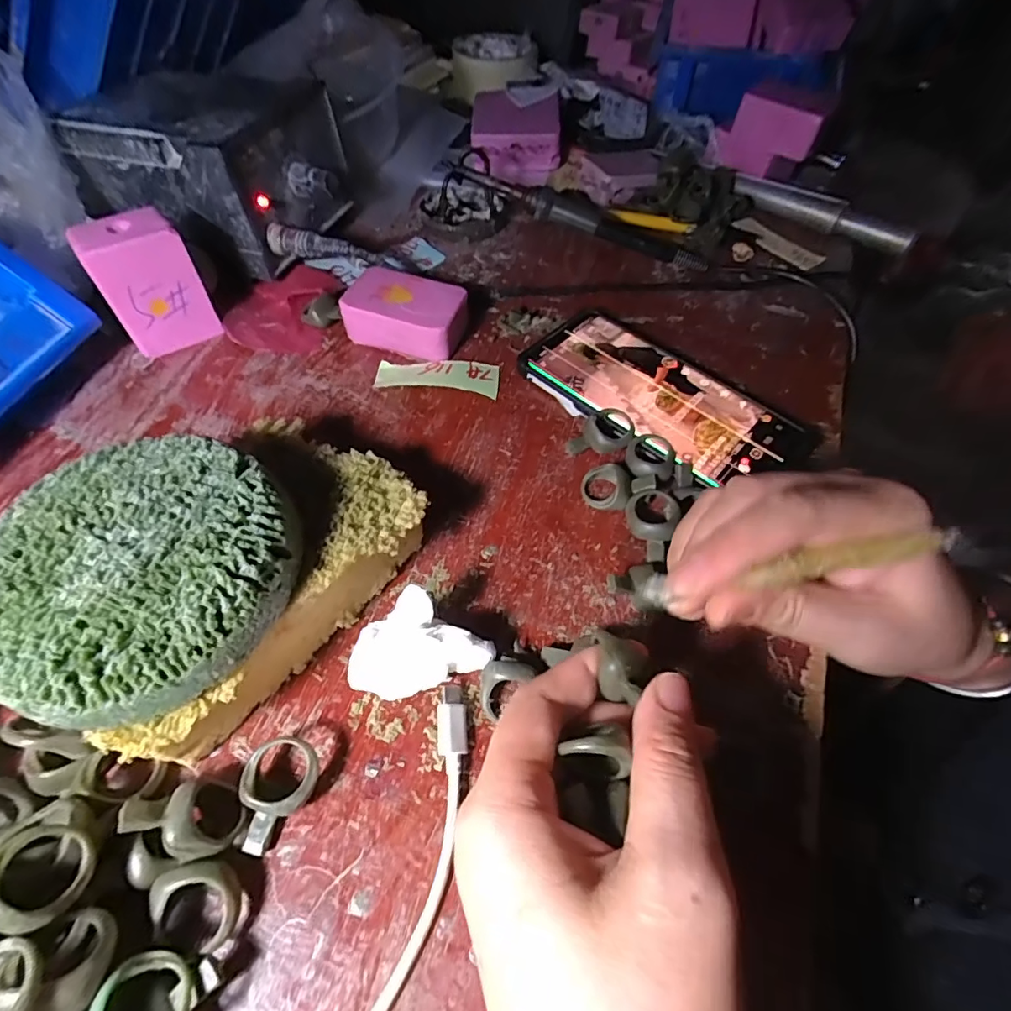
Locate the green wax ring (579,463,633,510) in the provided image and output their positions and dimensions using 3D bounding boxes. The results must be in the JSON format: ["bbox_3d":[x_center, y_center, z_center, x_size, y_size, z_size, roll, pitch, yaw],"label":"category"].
[{"bbox_3d":[0.052,-0.010,0.269,0.025,0.015,0.023,1,56,-1],"label":"green wax ring"}]

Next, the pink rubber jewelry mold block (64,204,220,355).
[{"bbox_3d":[-0.204,-0.127,0.300,0.048,0.072,0.023,-28,62,-19],"label":"pink rubber jewelry mold block"}]

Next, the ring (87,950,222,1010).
[{"bbox_3d":[-0.100,0.139,0.144,0.025,0.004,0.028,32,29,7],"label":"ring"}]

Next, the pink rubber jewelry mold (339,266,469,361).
[{"bbox_3d":[-0.062,-0.121,0.328,0.069,0.029,0.045,14,57,8],"label":"pink rubber jewelry mold"}]

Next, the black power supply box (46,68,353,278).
[{"bbox_3d":[-0.187,-0.226,0.354,0.152,0.088,0.114,18,58,10],"label":"black power supply box"}]

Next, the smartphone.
[{"bbox_3d":[0.092,-0.065,0.308,0.160,0.011,0.077,36,62,20],"label":"smartphone"}]

